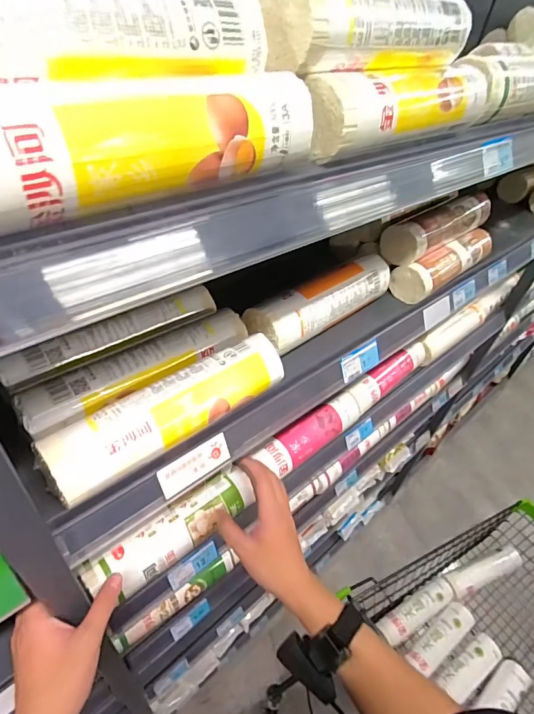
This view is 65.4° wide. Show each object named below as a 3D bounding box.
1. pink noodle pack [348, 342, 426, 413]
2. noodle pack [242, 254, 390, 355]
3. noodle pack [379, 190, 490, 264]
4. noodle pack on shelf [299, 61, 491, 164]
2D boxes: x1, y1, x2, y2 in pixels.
[{"bbox_3d":[0.239,0.033,0.822,0.242,0.047,0.050,-31,55,-33],"label":"pink noodle pack"},{"bbox_3d":[0.079,-0.076,0.560,0.244,0.054,0.061,-29,54,-32],"label":"noodle pack"},{"bbox_3d":[0.285,-0.214,0.675,0.237,0.060,0.062,-27,53,-31],"label":"noodle pack"},{"bbox_3d":[0.130,-0.230,0.378,0.250,0.049,0.045,-30,55,-33],"label":"noodle pack on shelf"}]

